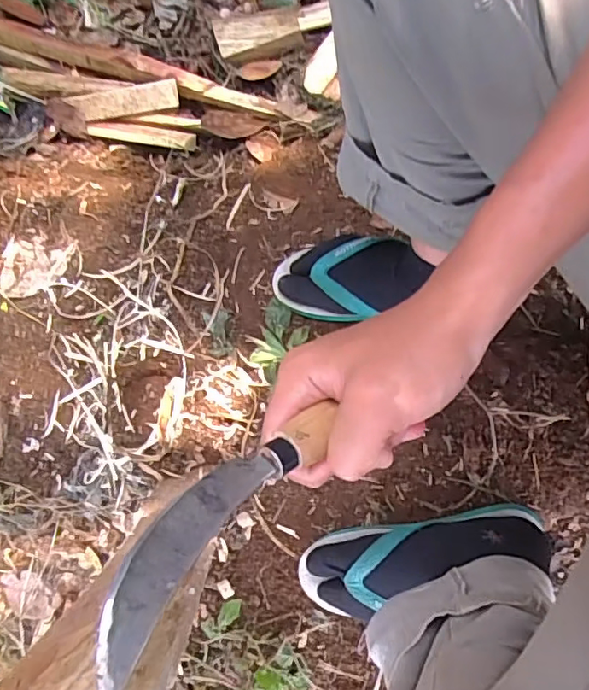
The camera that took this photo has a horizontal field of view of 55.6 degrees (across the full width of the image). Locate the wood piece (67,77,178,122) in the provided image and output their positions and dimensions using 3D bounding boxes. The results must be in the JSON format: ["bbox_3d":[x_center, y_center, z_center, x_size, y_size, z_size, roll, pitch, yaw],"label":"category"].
[{"bbox_3d":[-0.276,-0.393,0.897,0.176,0.013,0.045,-7,97,6],"label":"wood piece"}]

